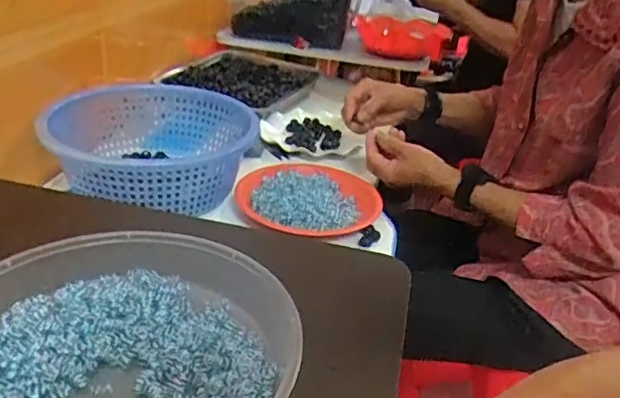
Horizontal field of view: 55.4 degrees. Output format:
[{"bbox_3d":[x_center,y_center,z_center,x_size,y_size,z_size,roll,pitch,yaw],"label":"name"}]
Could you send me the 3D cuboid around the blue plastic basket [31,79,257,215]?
[{"bbox_3d":[-0.210,-0.065,0.798,0.254,0.097,0.267,9,29,5],"label":"blue plastic basket"}]

